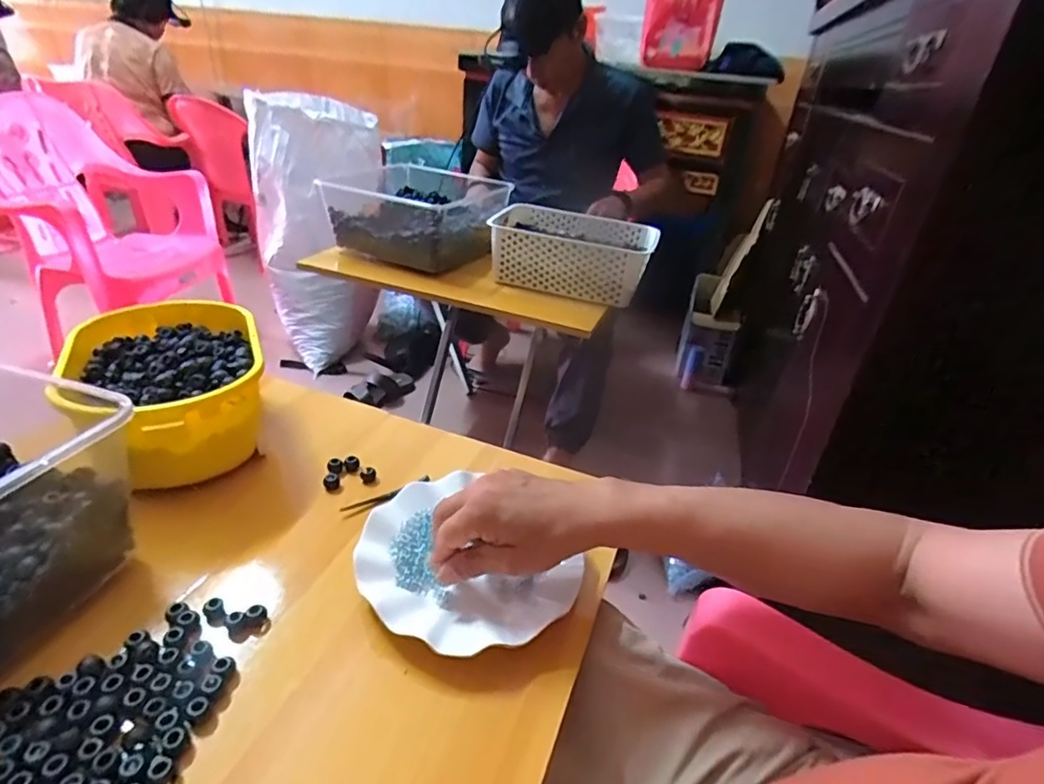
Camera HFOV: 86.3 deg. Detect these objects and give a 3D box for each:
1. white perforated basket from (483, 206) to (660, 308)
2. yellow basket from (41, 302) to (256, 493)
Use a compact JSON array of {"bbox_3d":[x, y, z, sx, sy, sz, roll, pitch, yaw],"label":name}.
[{"bbox_3d":[0.097,-0.275,1.104,0.302,0.111,0.214,12,31,11],"label":"white perforated basket"},{"bbox_3d":[-0.346,-0.001,0.560,0.162,0.093,0.240,-14,36,-30],"label":"yellow basket"}]

